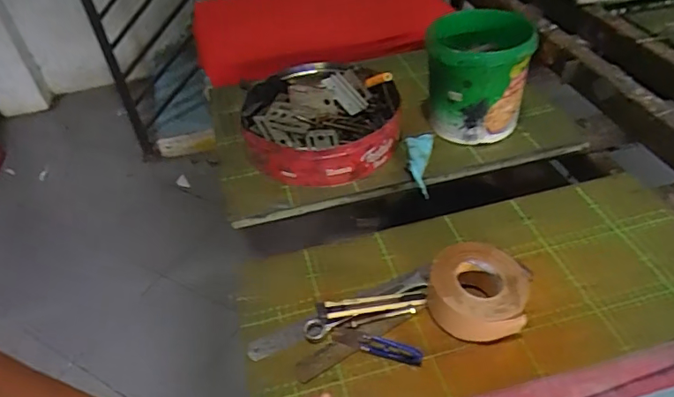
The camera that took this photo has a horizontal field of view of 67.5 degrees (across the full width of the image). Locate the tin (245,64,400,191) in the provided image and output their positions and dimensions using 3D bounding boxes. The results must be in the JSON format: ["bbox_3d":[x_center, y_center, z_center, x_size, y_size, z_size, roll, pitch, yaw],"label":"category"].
[{"bbox_3d":[-0.026,-0.131,0.852,0.257,0.079,0.267,0,43,5],"label":"tin"}]

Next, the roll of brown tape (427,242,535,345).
[{"bbox_3d":[0.163,0.104,0.579,0.107,0.061,0.104,-3,43,2],"label":"roll of brown tape"}]

